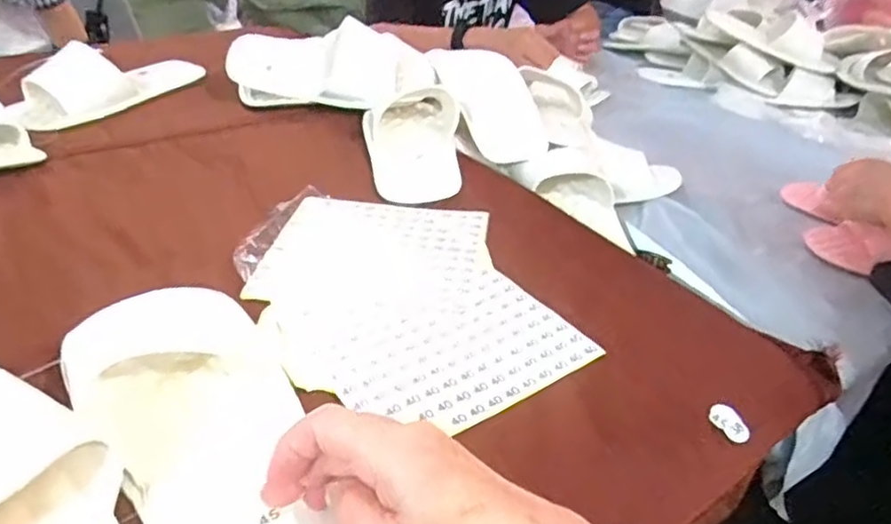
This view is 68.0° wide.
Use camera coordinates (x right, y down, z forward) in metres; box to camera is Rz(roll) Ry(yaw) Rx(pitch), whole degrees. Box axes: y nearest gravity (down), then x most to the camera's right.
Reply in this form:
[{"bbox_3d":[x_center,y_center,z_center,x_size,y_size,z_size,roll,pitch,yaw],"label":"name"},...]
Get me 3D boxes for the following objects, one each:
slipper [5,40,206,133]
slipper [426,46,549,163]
[{"bbox_3d":[-0.381,-0.212,0.756,0.101,0.056,0.230,24,39,27],"label":"slipper"},{"bbox_3d":[0.050,-0.188,0.779,0.096,0.056,0.216,-6,35,-14],"label":"slipper"}]

